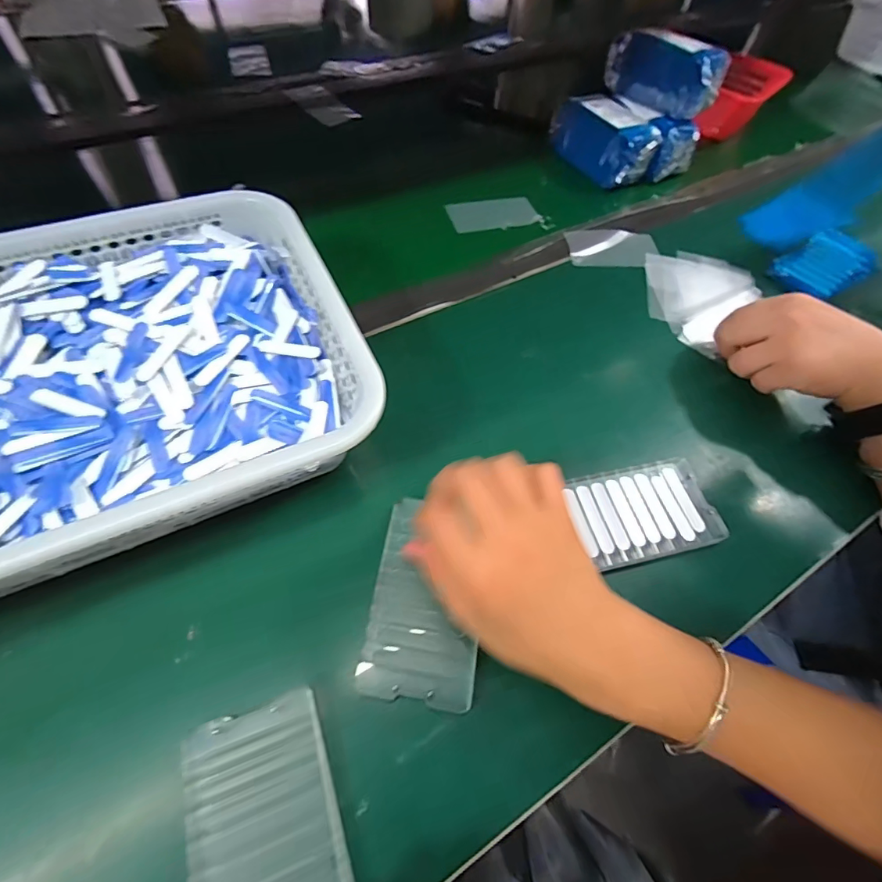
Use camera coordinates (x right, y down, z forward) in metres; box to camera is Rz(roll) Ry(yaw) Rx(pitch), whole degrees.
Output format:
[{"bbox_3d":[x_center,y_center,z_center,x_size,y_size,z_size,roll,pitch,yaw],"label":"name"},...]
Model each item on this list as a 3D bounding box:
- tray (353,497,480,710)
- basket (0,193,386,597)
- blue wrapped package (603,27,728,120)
[{"bbox_3d":[-0.008,0.100,0.292,0.067,0.007,0.118,9,58,2],"label":"tray"},{"bbox_3d":[-0.244,-0.033,0.313,0.354,0.088,0.262,-24,63,-17],"label":"basket"},{"bbox_3d":[0.267,-0.449,0.551,0.144,0.062,0.040,41,63,18],"label":"blue wrapped package"}]

